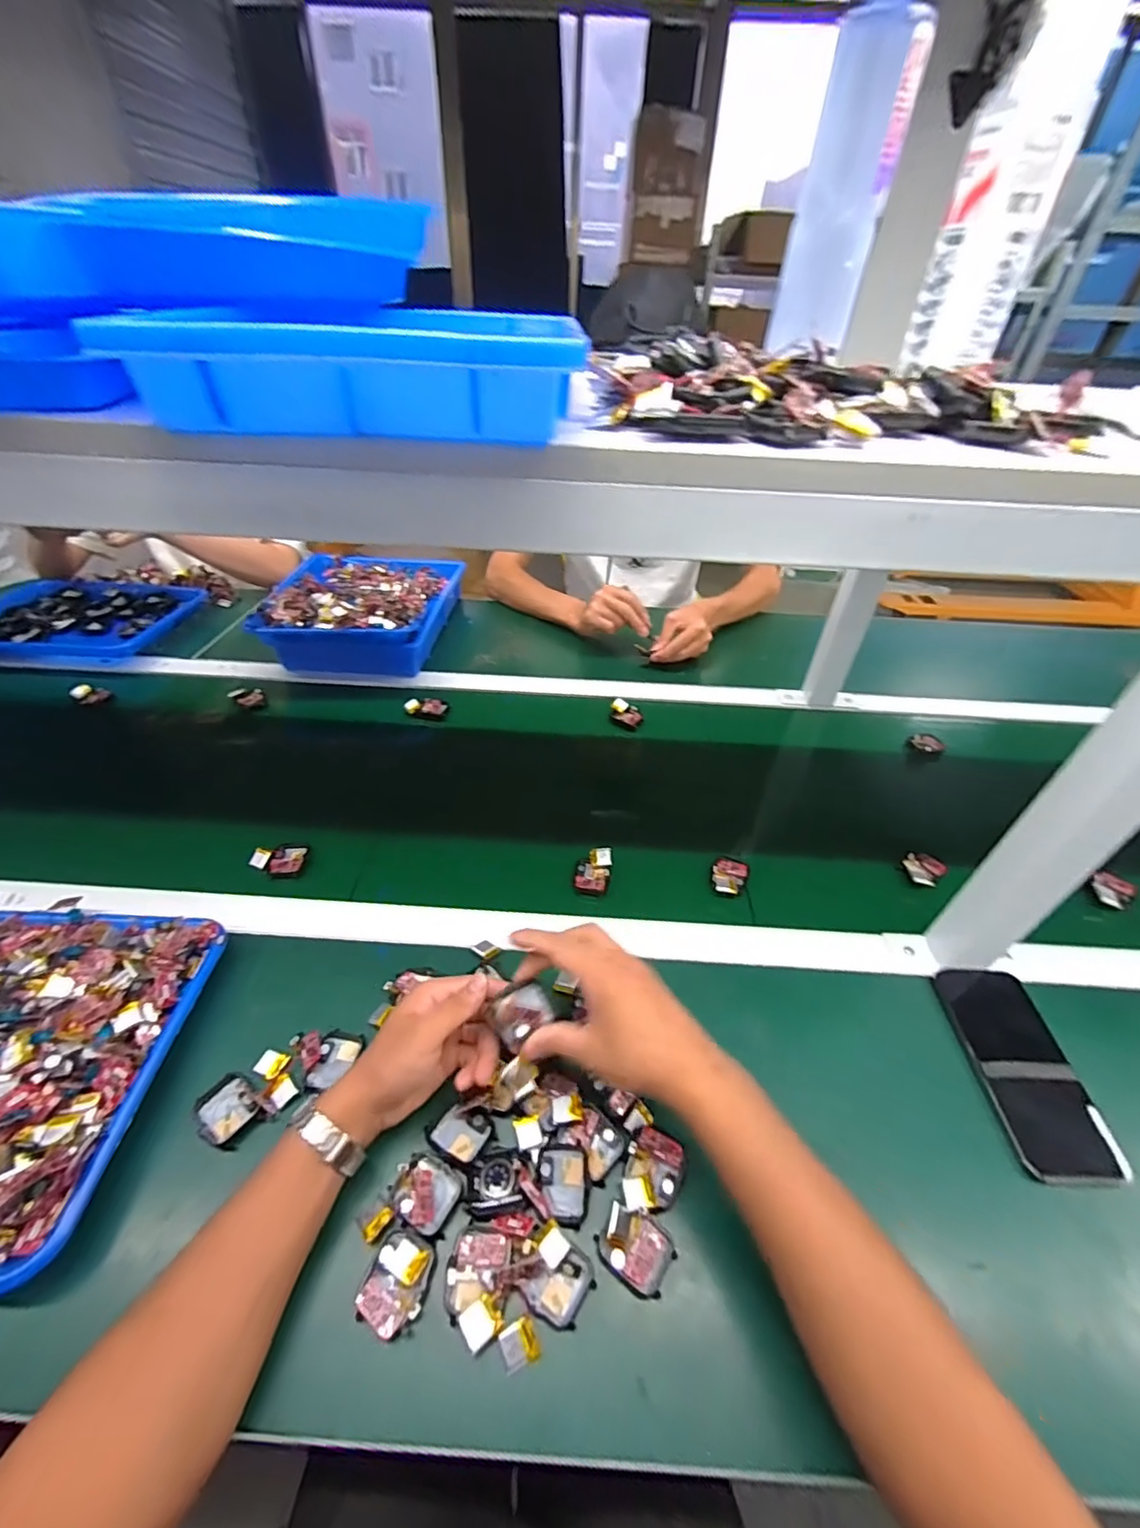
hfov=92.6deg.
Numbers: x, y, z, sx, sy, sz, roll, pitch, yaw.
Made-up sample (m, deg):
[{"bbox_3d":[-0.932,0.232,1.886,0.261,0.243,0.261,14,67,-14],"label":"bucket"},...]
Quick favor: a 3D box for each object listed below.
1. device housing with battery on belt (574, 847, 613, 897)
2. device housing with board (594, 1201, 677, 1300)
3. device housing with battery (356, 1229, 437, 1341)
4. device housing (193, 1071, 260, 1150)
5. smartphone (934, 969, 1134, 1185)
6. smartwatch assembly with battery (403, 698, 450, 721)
[{"bbox_3d":[0.026,0.116,0.591,0.038,0.021,0.052,10,42,9],"label":"device housing with battery on belt"},{"bbox_3d":[0.044,0.318,0.358,0.047,0.014,0.035,27,47,26],"label":"device housing with board"},{"bbox_3d":[-0.110,0.330,0.347,0.038,0.024,0.046,9,42,8],"label":"device housing with battery"},{"bbox_3d":[-0.260,0.262,0.415,0.044,0.013,0.040,24,46,23],"label":"device housing"},{"bbox_3d":[0.376,0.249,0.451,0.078,0.017,0.160,3,42,1],"label":"smartphone"},{"bbox_3d":[-0.212,-0.083,0.813,0.063,0.019,0.037,9,42,8],"label":"smartwatch assembly with battery"}]

